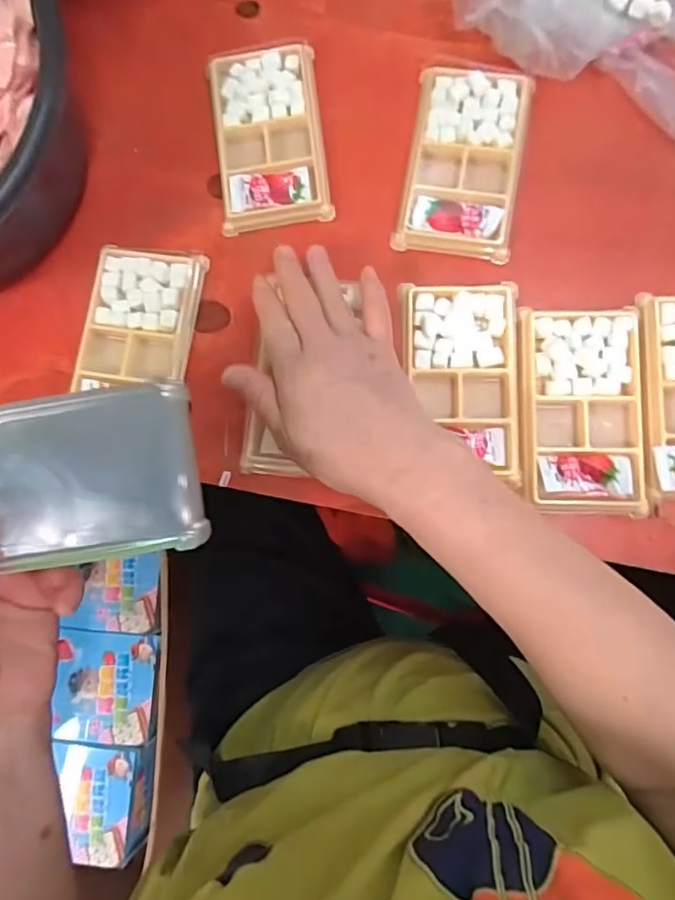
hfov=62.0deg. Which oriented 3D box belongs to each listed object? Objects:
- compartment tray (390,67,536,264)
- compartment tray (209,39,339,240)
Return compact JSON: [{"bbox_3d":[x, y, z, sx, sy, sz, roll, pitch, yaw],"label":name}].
[{"bbox_3d":[0.089,-0.202,0.393,0.076,0.012,0.133,9,85,6],"label":"compartment tray"},{"bbox_3d":[-0.050,-0.230,0.409,0.076,0.011,0.138,-8,84,4],"label":"compartment tray"}]

